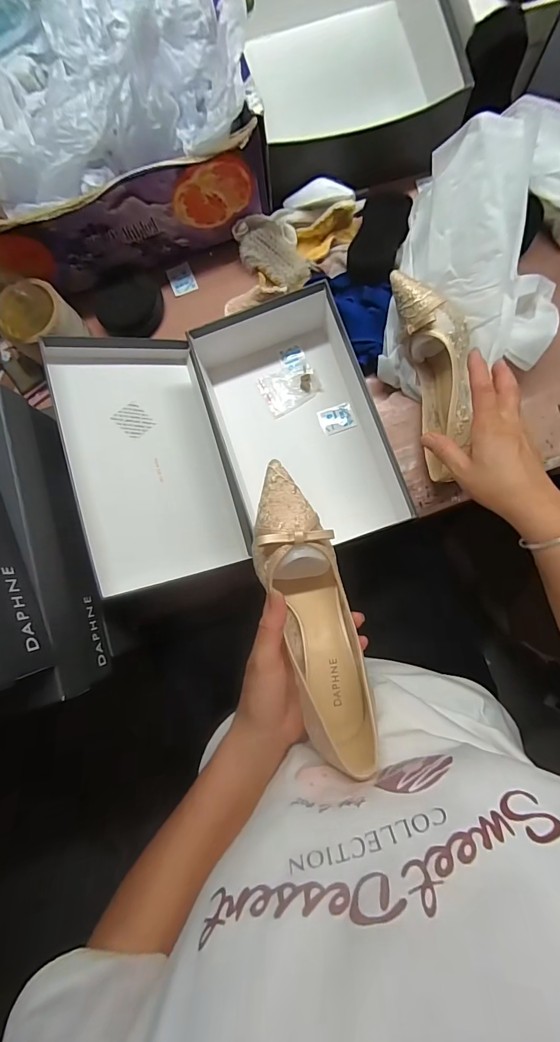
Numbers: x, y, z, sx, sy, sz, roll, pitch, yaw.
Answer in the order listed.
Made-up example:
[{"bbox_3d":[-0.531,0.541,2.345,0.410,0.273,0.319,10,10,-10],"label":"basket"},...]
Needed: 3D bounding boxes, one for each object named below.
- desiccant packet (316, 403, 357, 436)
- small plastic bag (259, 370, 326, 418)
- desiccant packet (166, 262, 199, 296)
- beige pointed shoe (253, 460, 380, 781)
[{"bbox_3d":[0.076,-0.136,0.541,0.044,0.005,0.035,-18,83,2],"label":"desiccant packet"},{"bbox_3d":[0.013,-0.182,0.548,0.074,0.006,0.059,-26,83,1],"label":"small plastic bag"},{"bbox_3d":[-0.141,-0.348,0.583,0.036,0.005,0.046,-22,83,2],"label":"desiccant packet"},{"bbox_3d":[0.026,0.077,0.341,0.066,0.079,0.248,-16,81,2],"label":"beige pointed shoe"}]

